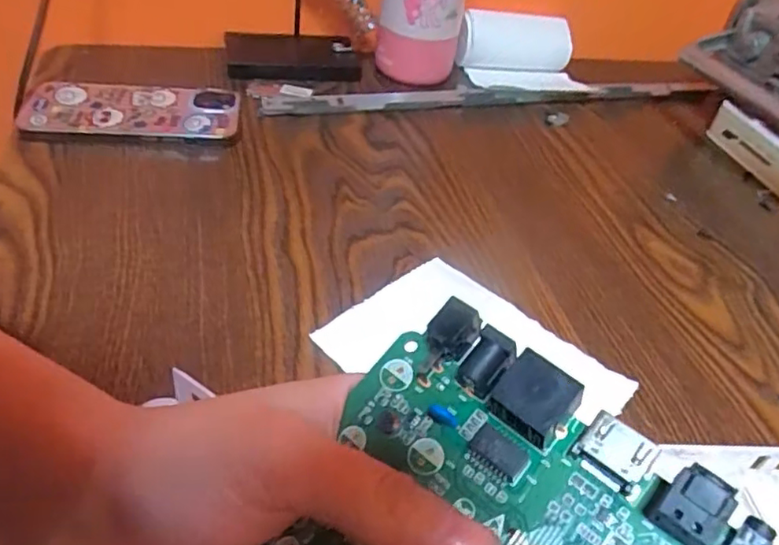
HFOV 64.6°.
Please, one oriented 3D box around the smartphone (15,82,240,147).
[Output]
[{"bbox_3d":[-0.188,-0.117,0.453,0.149,0.016,0.077,1,42,-8],"label":"smartphone"}]

